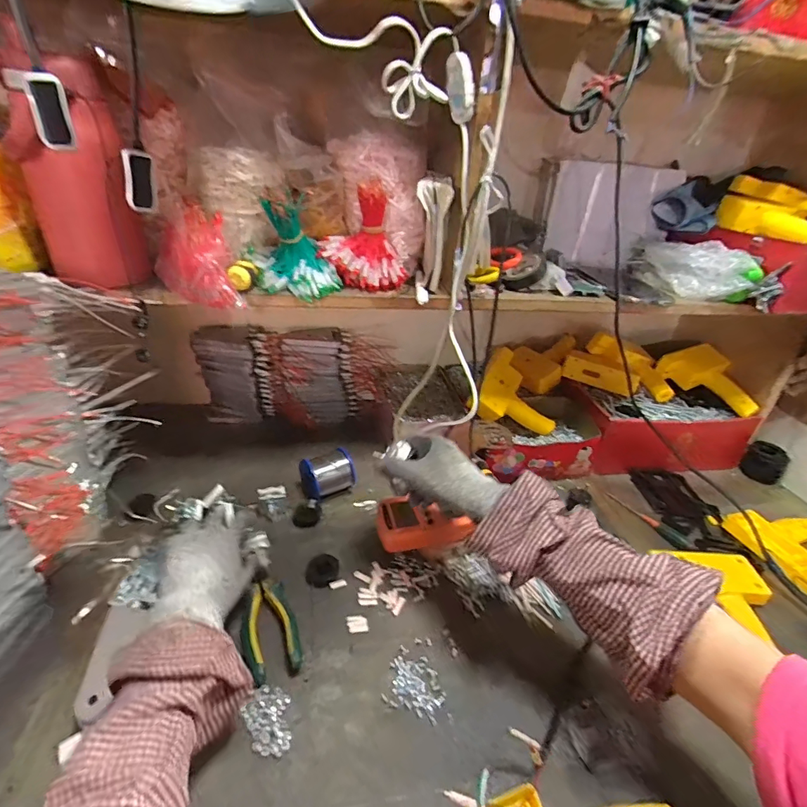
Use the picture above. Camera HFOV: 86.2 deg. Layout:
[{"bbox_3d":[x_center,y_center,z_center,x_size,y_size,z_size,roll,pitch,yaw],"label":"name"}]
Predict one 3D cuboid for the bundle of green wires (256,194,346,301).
[{"bbox_3d":[-0.124,-0.184,0.519,0.092,0.098,0.060,4,30,-2],"label":"bundle of green wires"}]

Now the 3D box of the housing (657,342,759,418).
[{"bbox_3d":[0.551,-0.054,0.770,0.165,0.087,0.055,28,38,34],"label":"housing"}]

